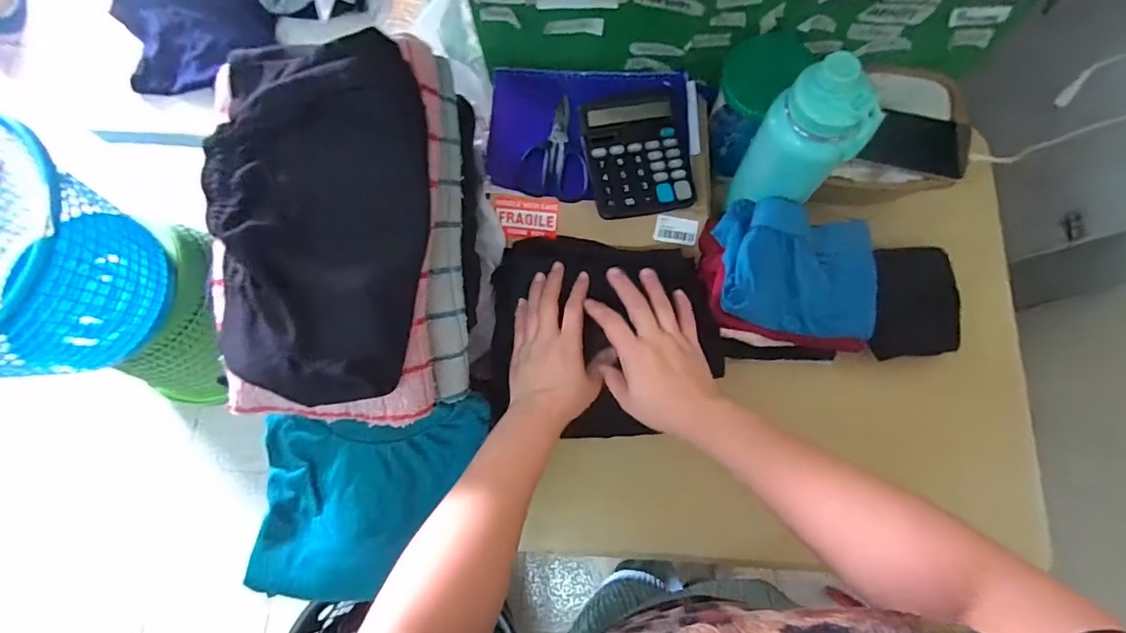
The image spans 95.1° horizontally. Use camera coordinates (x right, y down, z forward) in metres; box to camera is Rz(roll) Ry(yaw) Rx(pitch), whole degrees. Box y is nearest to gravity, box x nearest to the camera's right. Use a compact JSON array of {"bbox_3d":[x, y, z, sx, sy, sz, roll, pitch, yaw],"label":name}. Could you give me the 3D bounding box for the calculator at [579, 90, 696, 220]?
[{"bbox_3d":[0.094,-0.193,0.615,0.130,0.034,0.156,-9,76,0],"label":"calculator"}]

